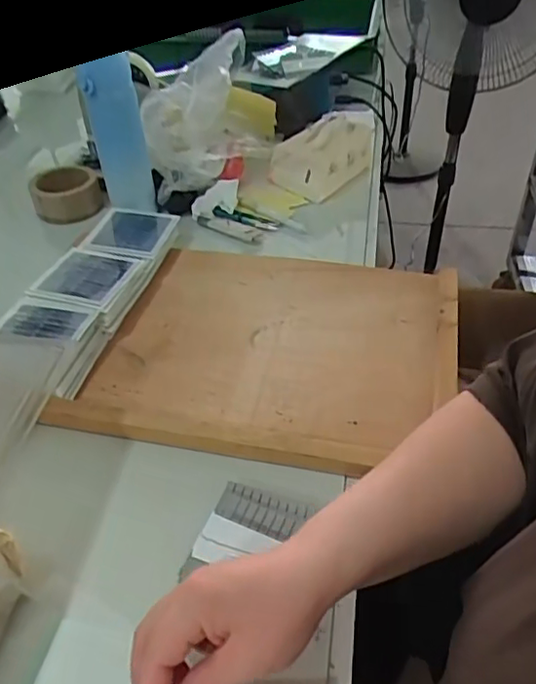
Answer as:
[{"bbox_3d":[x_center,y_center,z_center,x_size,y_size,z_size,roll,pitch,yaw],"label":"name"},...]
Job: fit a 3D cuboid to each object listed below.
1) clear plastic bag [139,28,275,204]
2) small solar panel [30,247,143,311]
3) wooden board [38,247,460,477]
[{"bbox_3d":[-0.094,-0.331,0.842,0.174,0.174,0.158,-10,43,-7],"label":"clear plastic bag"},{"bbox_3d":[-0.204,-0.077,0.664,0.102,0.012,0.097,12,44,16],"label":"small solar panel"},{"bbox_3d":[0.009,-0.005,0.623,0.361,0.033,0.317,8,44,13],"label":"wooden board"}]

